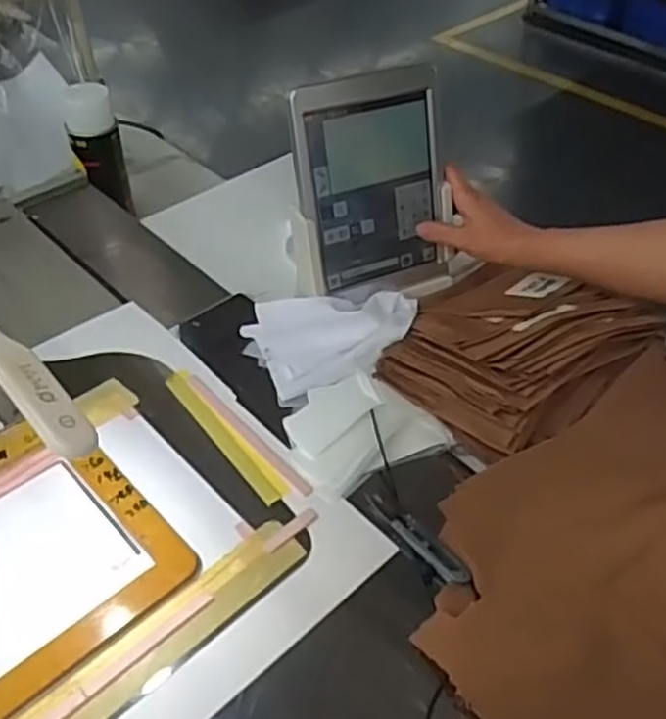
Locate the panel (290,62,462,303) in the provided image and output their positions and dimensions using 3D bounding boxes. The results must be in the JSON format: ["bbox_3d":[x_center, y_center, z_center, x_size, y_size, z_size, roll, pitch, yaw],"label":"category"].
[{"bbox_3d":[0.032,-0.159,0.691,0.150,0.208,0.040,-15,31,-22],"label":"panel"}]

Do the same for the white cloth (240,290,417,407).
[{"bbox_3d":[0.007,-0.023,0.694,0.158,0.048,0.101,-17,49,-18],"label":"white cloth"}]

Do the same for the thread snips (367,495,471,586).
[{"bbox_3d":[0.063,0.136,0.554,0.025,0.008,0.097,-24,51,-24],"label":"thread snips"}]

